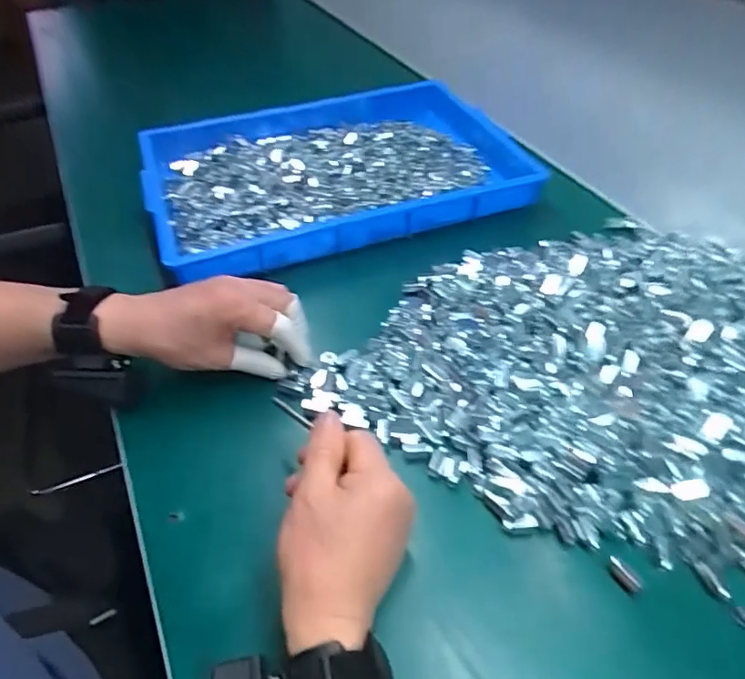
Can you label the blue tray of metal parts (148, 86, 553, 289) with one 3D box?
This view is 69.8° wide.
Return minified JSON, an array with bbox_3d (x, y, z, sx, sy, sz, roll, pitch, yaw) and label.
[{"bbox_3d":[-0.046,-0.215,0.647,0.432,0.061,0.296,-17,49,-13],"label":"blue tray of metal parts"}]

